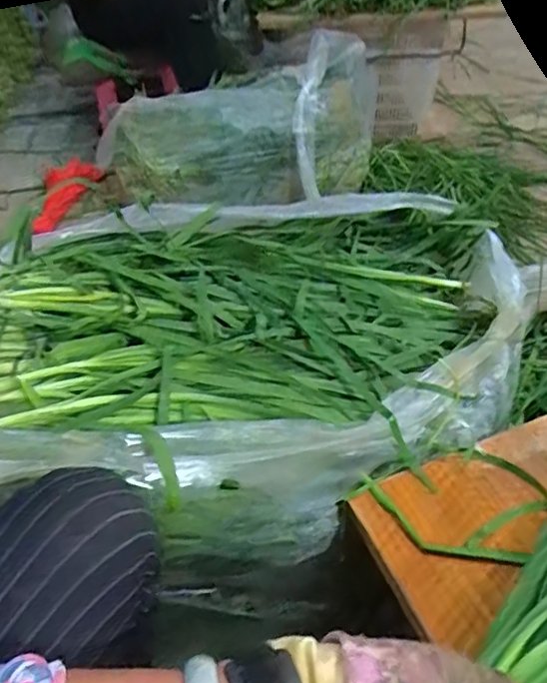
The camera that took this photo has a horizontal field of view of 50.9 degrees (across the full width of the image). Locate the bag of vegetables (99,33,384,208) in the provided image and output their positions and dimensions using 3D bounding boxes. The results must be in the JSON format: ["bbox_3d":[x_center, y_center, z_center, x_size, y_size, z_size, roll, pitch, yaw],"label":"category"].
[{"bbox_3d":[-0.052,-0.430,1.148,0.552,0.265,0.192,-11,44,-9],"label":"bag of vegetables"}]

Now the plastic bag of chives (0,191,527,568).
[{"bbox_3d":[-0.038,0.000,0.564,0.620,0.160,0.363,-14,44,-12],"label":"plastic bag of chives"}]

